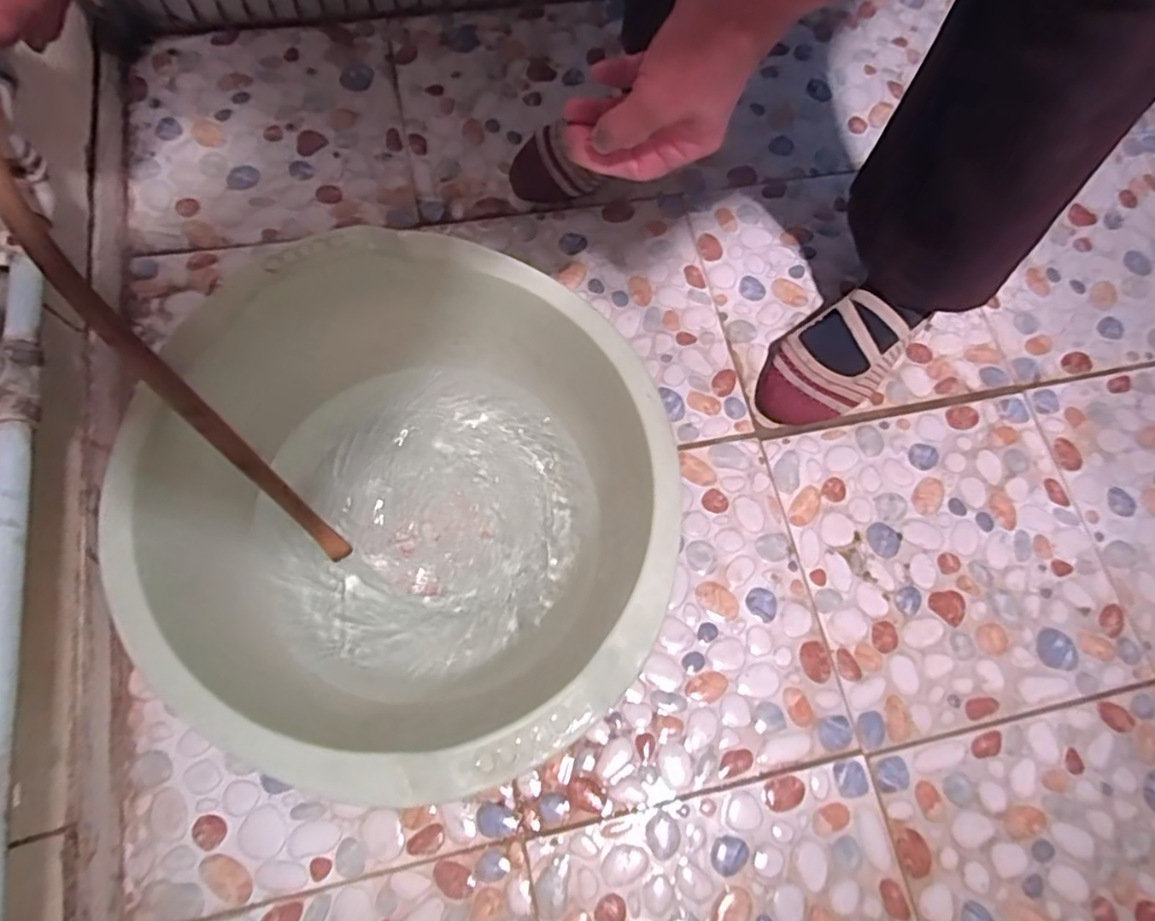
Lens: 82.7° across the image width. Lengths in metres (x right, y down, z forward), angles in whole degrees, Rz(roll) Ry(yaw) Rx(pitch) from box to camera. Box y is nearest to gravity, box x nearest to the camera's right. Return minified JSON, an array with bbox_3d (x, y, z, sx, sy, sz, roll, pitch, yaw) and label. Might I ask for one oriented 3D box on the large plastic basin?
[{"bbox_3d":[-0.123,0.041,0.521,0.356,0.176,0.375,-1,70,-3],"label":"large plastic basin"}]

